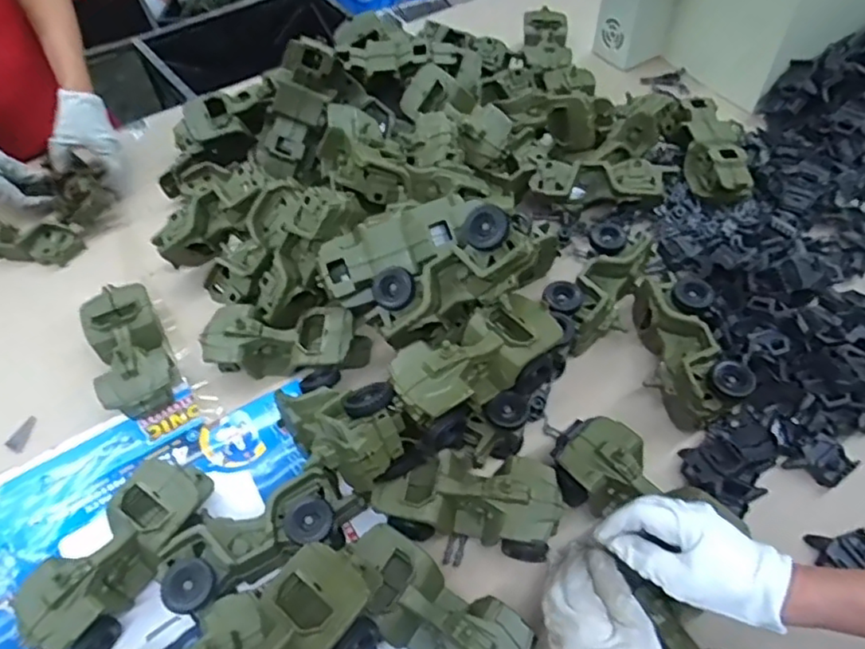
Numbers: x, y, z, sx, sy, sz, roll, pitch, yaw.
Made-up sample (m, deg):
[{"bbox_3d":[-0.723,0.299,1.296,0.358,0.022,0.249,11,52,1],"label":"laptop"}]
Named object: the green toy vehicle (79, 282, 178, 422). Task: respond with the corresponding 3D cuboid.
[{"bbox_3d":[-0.359,0.032,0.728,0.080,0.067,0.178,-26,58,-16],"label":"green toy vehicle"}]

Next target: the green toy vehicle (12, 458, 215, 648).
[{"bbox_3d":[-0.286,0.216,0.578,0.077,0.082,0.187,28,60,20],"label":"green toy vehicle"}]

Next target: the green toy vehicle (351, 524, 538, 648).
[{"bbox_3d":[0.002,0.257,0.538,0.176,0.080,0.080,32,61,22],"label":"green toy vehicle"}]

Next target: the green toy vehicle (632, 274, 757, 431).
[{"bbox_3d":[0.280,0.021,0.683,0.087,0.065,0.189,-3,54,-1],"label":"green toy vehicle"}]

